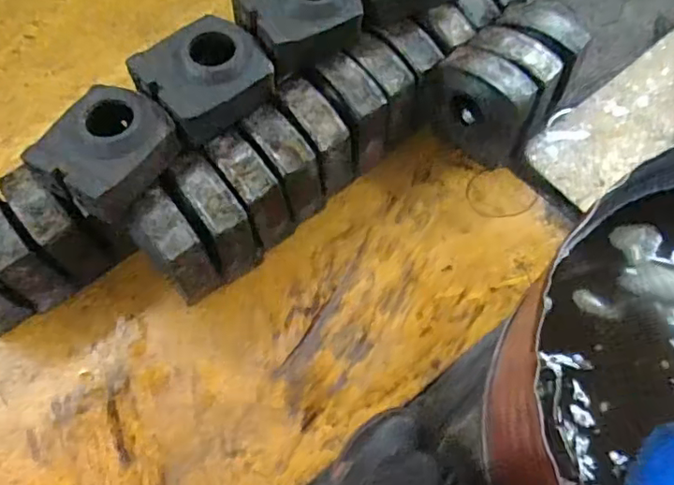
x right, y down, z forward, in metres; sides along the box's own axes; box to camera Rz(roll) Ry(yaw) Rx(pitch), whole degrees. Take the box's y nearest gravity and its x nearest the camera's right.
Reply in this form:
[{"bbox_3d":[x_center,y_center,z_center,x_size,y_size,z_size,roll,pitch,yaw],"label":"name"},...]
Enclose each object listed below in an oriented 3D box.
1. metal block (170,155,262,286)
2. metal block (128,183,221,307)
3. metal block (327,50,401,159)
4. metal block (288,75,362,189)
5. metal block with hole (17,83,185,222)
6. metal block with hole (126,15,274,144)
[{"bbox_3d":[-0.201,-0.036,0.951,0.076,0.192,0.136,-35,66,-14],"label":"metal block"},{"bbox_3d":[-0.256,0.015,0.924,0.076,0.184,0.106,-40,67,-16],"label":"metal block"},{"bbox_3d":[0.031,-0.227,1.020,0.068,0.172,0.114,-34,66,-13],"label":"metal block"},{"bbox_3d":[-0.037,-0.178,1.012,0.070,0.171,0.130,-37,66,-15],"label":"metal block"},{"bbox_3d":[-0.343,-0.140,0.862,0.151,0.068,0.176,31,69,18],"label":"metal block with hole"},{"bbox_3d":[-0.206,-0.261,0.917,0.183,0.077,0.150,-38,67,-15],"label":"metal block with hole"}]

